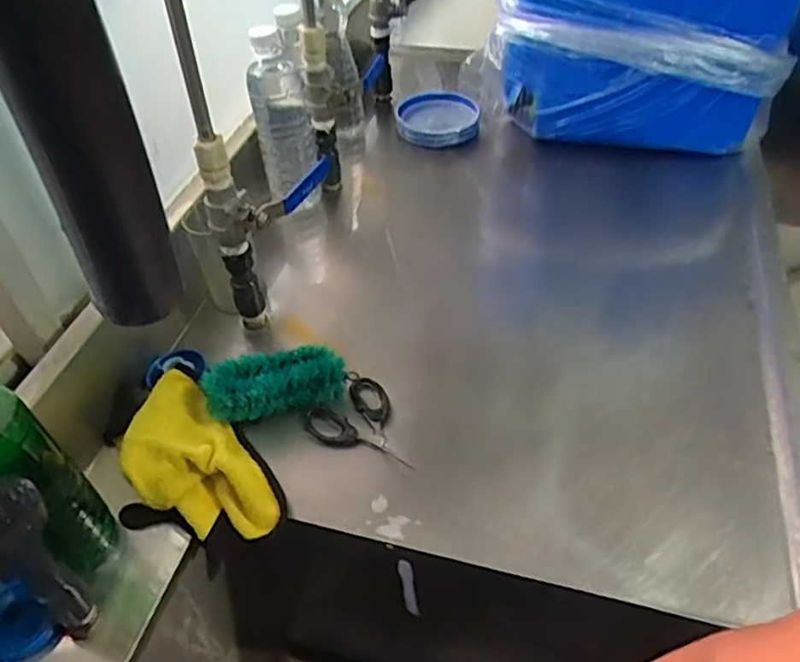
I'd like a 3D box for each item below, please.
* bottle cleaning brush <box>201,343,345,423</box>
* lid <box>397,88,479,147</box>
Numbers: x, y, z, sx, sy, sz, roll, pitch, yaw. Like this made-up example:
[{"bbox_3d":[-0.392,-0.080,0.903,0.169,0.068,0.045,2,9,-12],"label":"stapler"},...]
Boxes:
[{"bbox_3d":[-0.112,0.048,0.590,0.119,0.033,0.057,-7,45,-8],"label":"bottle cleaning brush"},{"bbox_3d":[0.057,-0.296,0.916,0.123,0.026,0.101,-18,60,-17],"label":"lid"}]

